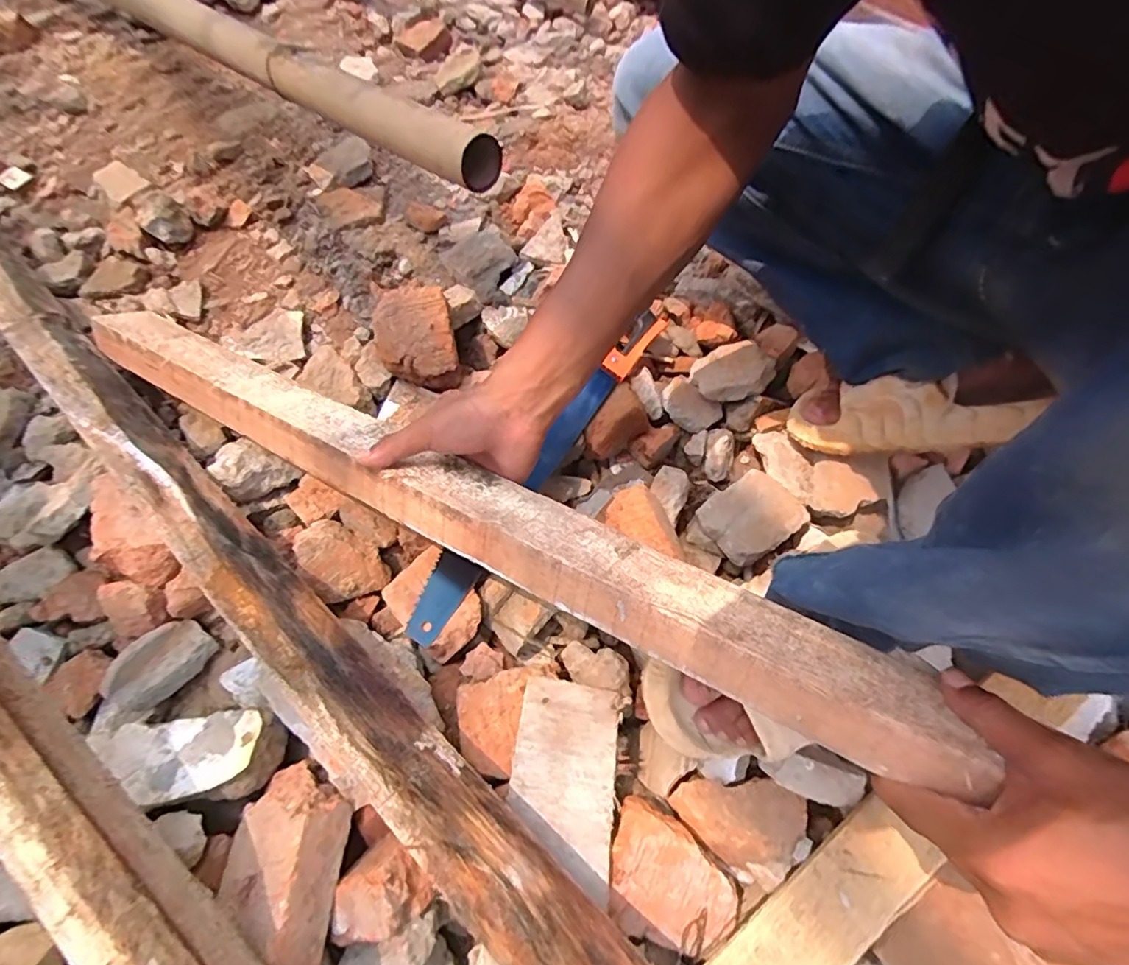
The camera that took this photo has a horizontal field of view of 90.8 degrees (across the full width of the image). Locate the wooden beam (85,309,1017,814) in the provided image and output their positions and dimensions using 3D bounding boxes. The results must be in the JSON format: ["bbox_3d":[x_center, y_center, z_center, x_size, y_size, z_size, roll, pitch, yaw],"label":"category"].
[{"bbox_3d":[-0.107,-0.004,0.425,0.740,0.032,0.071,24,62,22],"label":"wooden beam"}]

